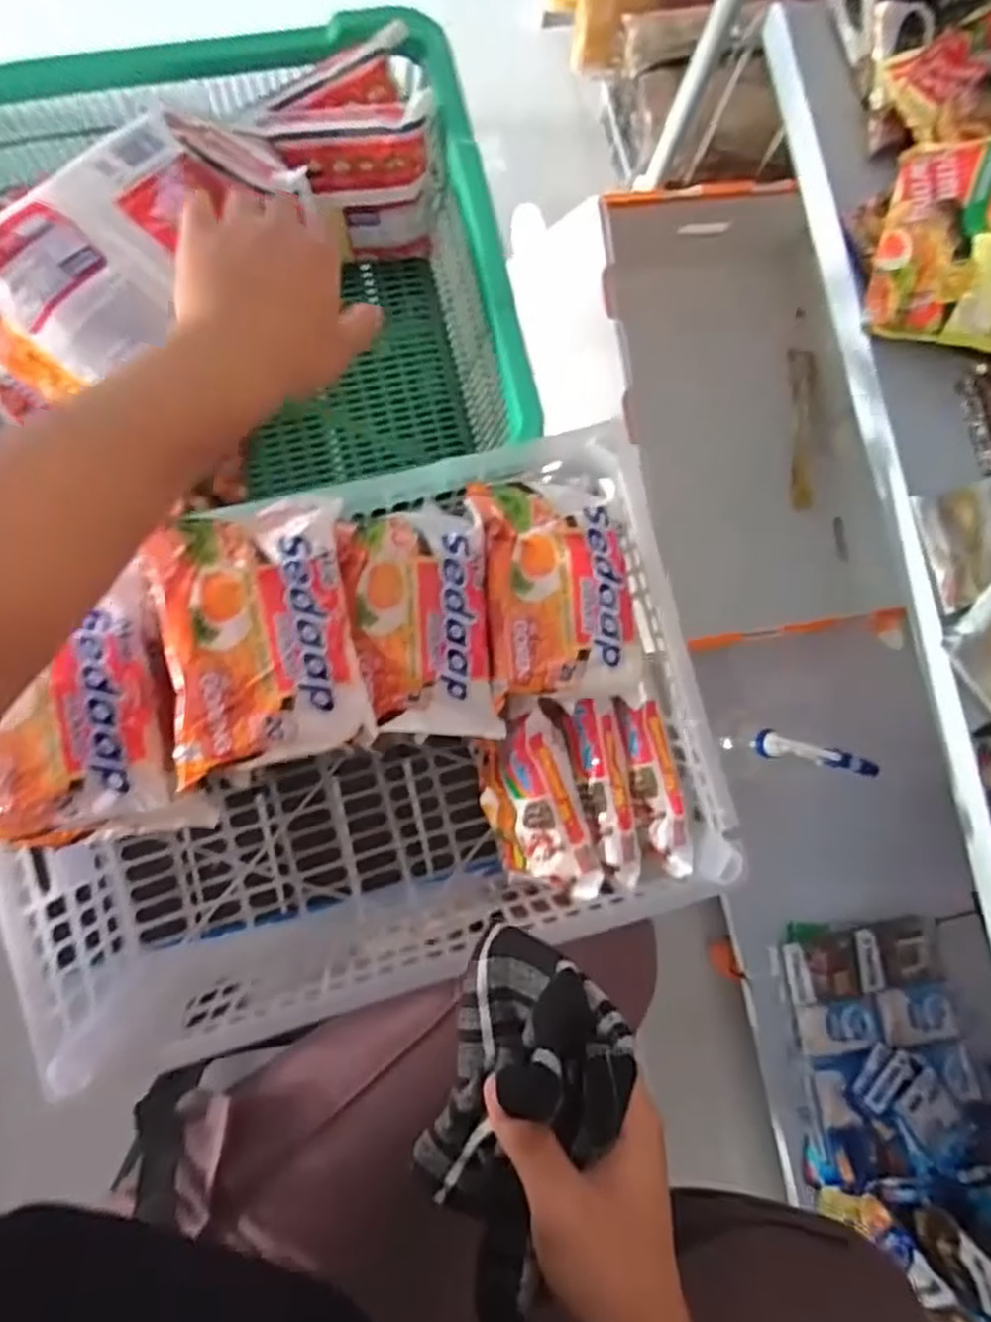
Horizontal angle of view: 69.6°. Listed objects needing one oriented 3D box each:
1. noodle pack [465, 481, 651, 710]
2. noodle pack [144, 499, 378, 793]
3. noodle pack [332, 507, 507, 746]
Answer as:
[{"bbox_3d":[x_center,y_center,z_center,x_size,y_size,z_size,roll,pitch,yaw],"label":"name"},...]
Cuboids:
[{"bbox_3d":[0.040,-0.045,0.466,0.097,0.027,0.148,-10,87,-6],"label":"noodle pack"},{"bbox_3d":[-0.134,-0.016,0.409,0.104,0.026,0.145,-10,87,-6],"label":"noodle pack"},{"bbox_3d":[-0.046,-0.022,0.453,0.087,0.035,0.147,-9,87,-6],"label":"noodle pack"}]

